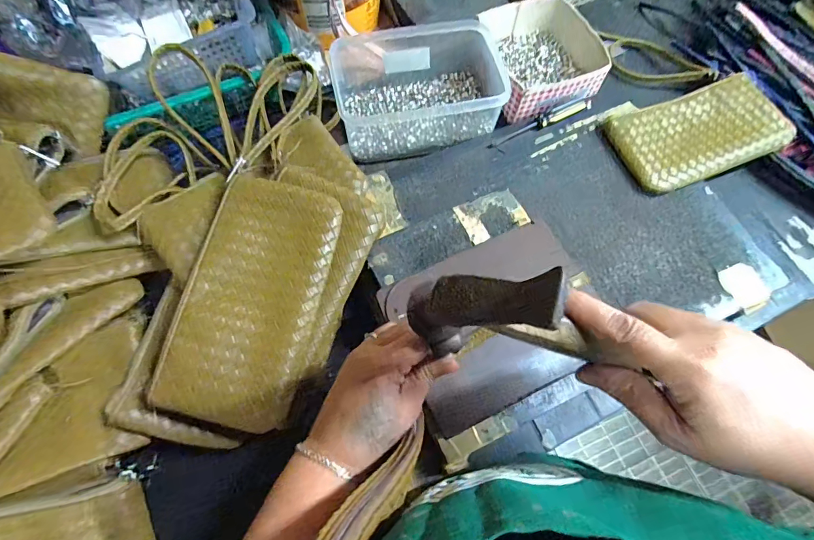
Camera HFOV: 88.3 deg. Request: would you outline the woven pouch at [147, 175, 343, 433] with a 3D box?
[{"bbox_3d":[-0.132,0.020,0.357,0.109,0.025,0.204,12,67,3],"label":"woven pouch"}]

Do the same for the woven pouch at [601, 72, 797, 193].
[{"bbox_3d":[0.347,-0.163,0.500,0.202,0.027,0.109,-20,69,-10],"label":"woven pouch"}]

